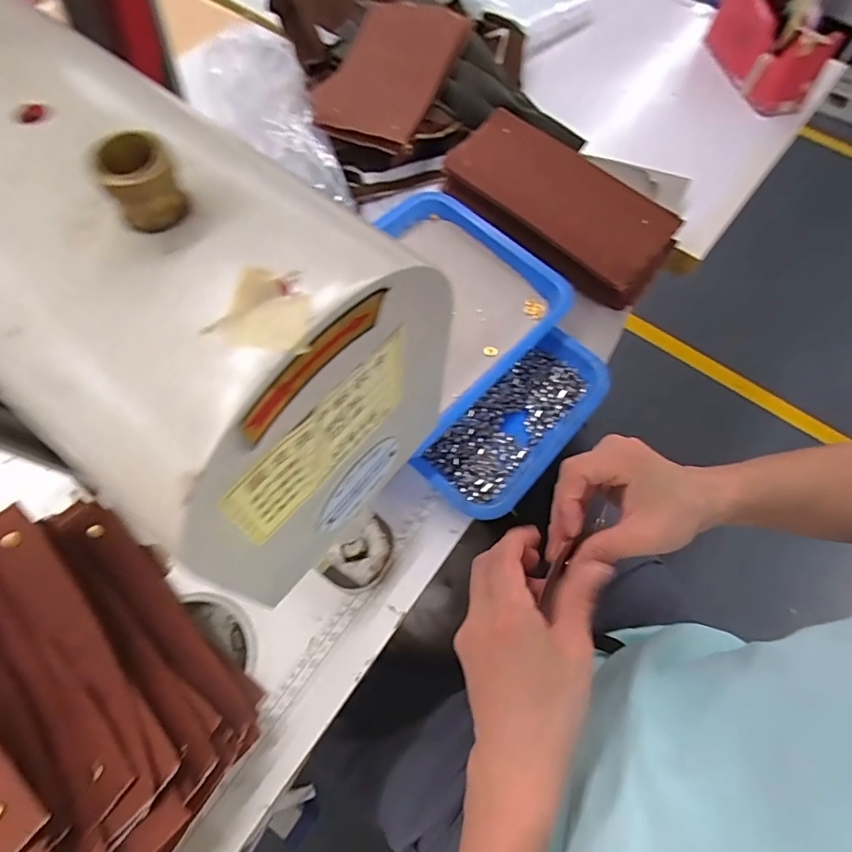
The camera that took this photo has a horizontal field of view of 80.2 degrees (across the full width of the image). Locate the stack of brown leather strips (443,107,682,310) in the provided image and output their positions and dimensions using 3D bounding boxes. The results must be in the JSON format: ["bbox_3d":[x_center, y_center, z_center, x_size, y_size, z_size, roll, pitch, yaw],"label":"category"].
[{"bbox_3d":[0.162,-0.266,0.607,0.274,0.053,0.127,36,68,13],"label":"stack of brown leather strips"}]

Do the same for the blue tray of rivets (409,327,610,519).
[{"bbox_3d":[0.093,-0.002,0.522,0.103,0.045,0.218,40,69,14],"label":"blue tray of rivets"}]

